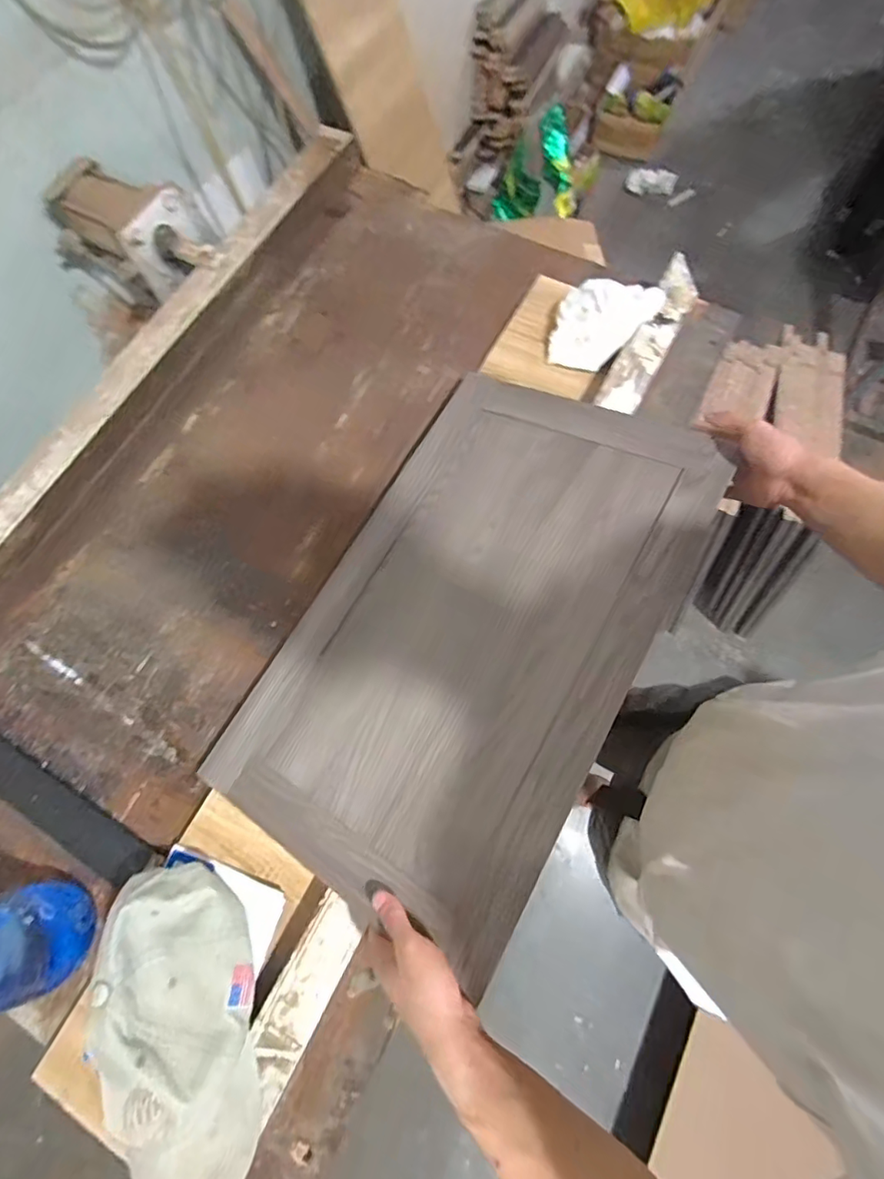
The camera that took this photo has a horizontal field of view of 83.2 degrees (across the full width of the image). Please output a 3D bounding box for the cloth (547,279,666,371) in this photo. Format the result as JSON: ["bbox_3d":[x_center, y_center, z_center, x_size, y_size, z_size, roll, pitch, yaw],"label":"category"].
[{"bbox_3d":[0.241,-0.407,0.757,0.132,0.068,0.167,33,77,12],"label":"cloth"}]

